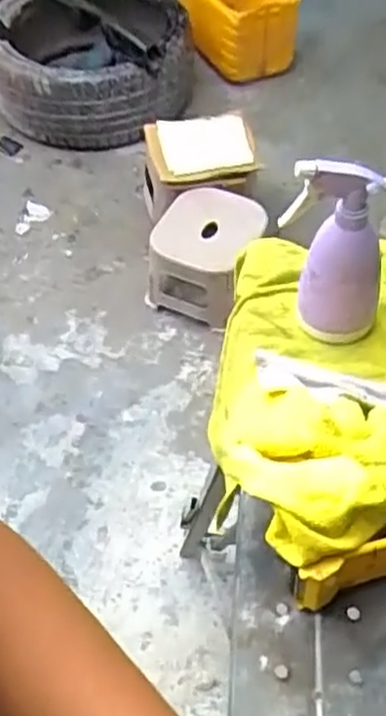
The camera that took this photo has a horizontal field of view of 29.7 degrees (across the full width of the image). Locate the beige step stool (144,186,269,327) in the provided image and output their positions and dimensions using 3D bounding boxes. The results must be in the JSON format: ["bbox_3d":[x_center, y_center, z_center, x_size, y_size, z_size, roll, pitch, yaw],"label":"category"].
[{"bbox_3d":[0.021,-0.224,1.719,0.248,0.240,0.204,16,55,13],"label":"beige step stool"}]

